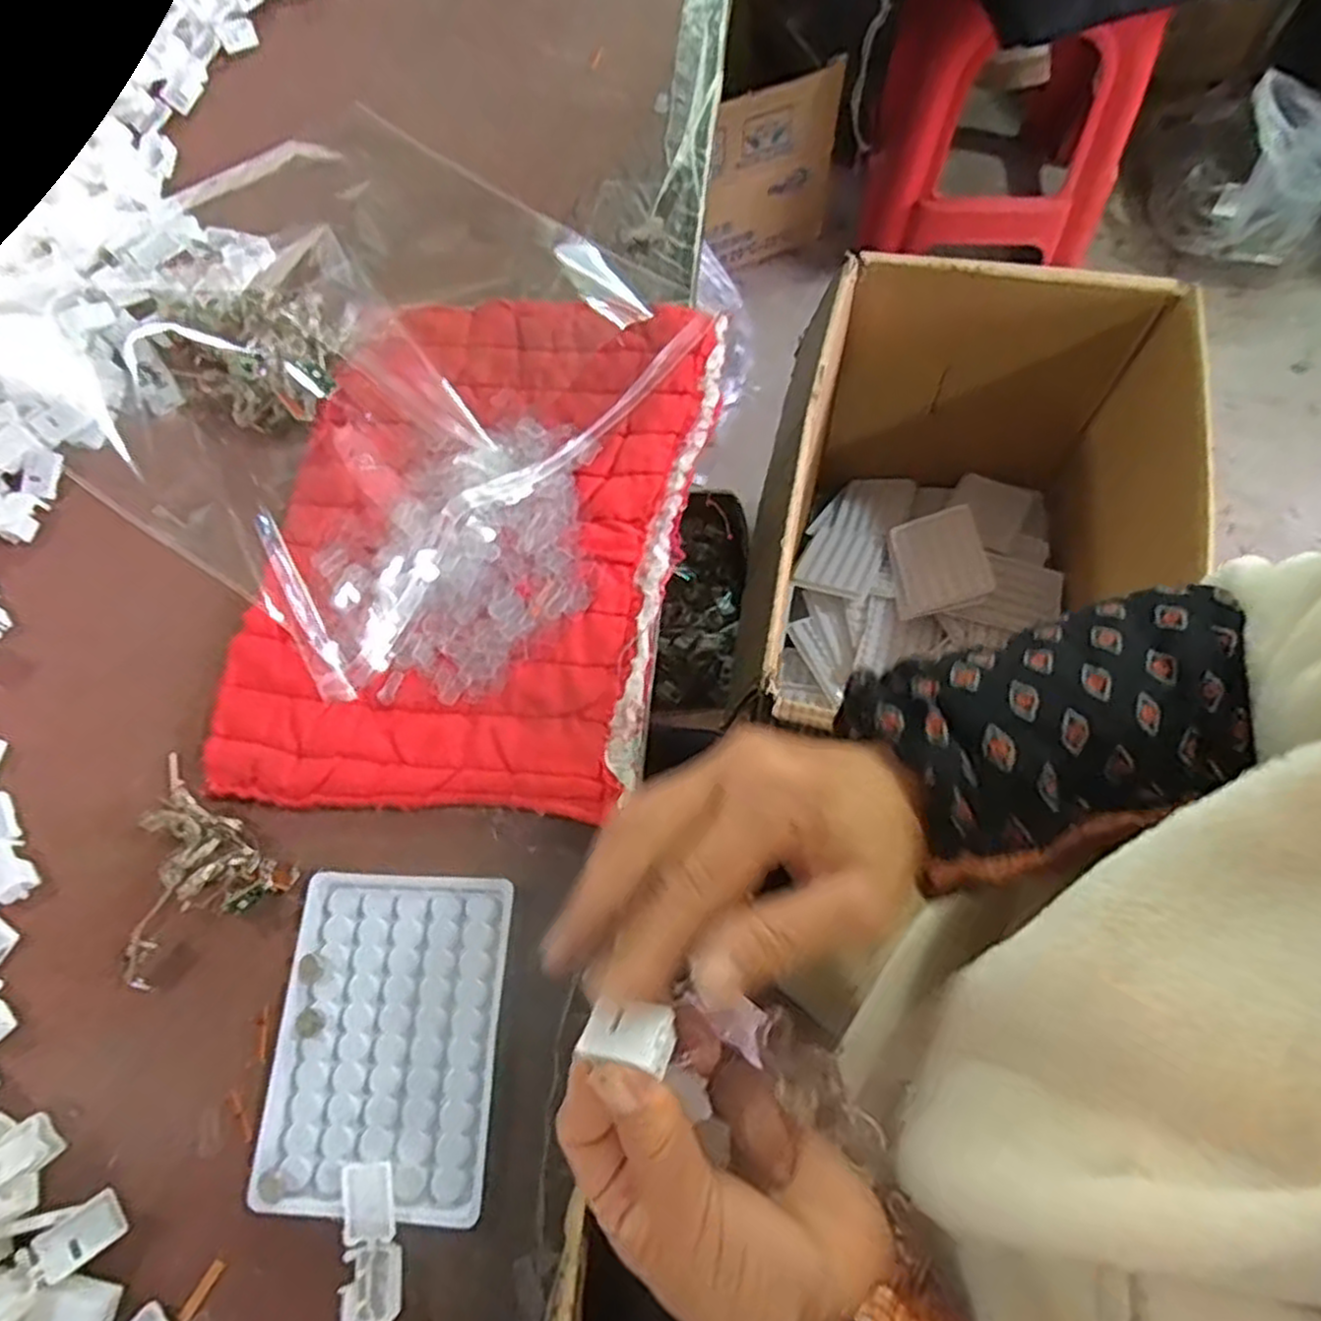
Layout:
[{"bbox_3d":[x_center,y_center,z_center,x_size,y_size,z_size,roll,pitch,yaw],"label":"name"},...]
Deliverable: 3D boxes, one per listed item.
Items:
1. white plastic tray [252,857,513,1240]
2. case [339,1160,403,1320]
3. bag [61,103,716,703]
[{"bbox_3d":[-0.115,0.158,0.325,0.094,0.004,0.129,2,69,4],"label":"white plastic tray"},{"bbox_3d":[-0.112,0.226,0.297,0.019,0.010,0.054,-8,69,0],"label":"case"},{"bbox_3d":[-0.167,-0.179,0.440,0.387,0.035,0.294,40,76,16],"label":"bag"}]

